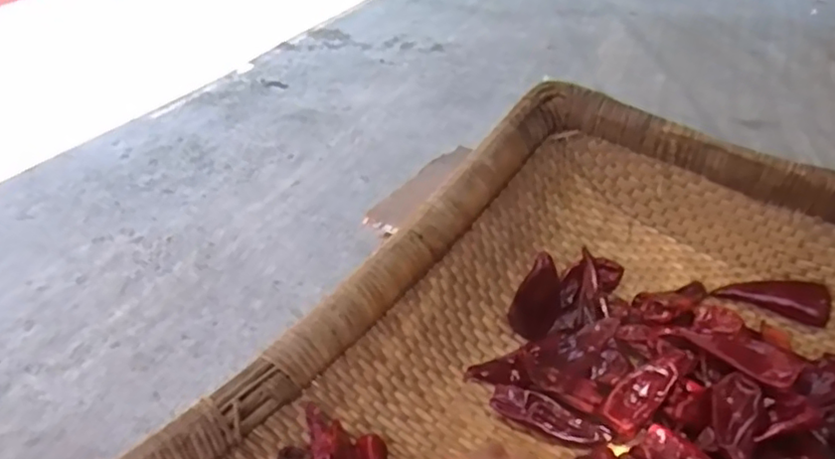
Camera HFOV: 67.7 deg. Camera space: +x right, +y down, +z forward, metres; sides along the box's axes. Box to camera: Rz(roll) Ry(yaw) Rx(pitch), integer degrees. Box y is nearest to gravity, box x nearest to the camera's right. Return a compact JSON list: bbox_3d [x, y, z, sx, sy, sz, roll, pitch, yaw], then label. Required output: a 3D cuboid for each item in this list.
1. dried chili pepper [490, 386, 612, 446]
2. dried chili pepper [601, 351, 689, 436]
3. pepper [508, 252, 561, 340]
[{"bbox_3d":[0.105,0.152,0.497,0.092,0.021,0.025,17,39,21],"label":"dried chili pepper"},{"bbox_3d":[0.182,0.125,0.495,0.085,0.012,0.032,-36,49,-22],"label":"dried chili pepper"},{"bbox_3d":[0.103,0.061,0.539,0.041,0.082,0.023,10,37,13],"label":"pepper"}]

